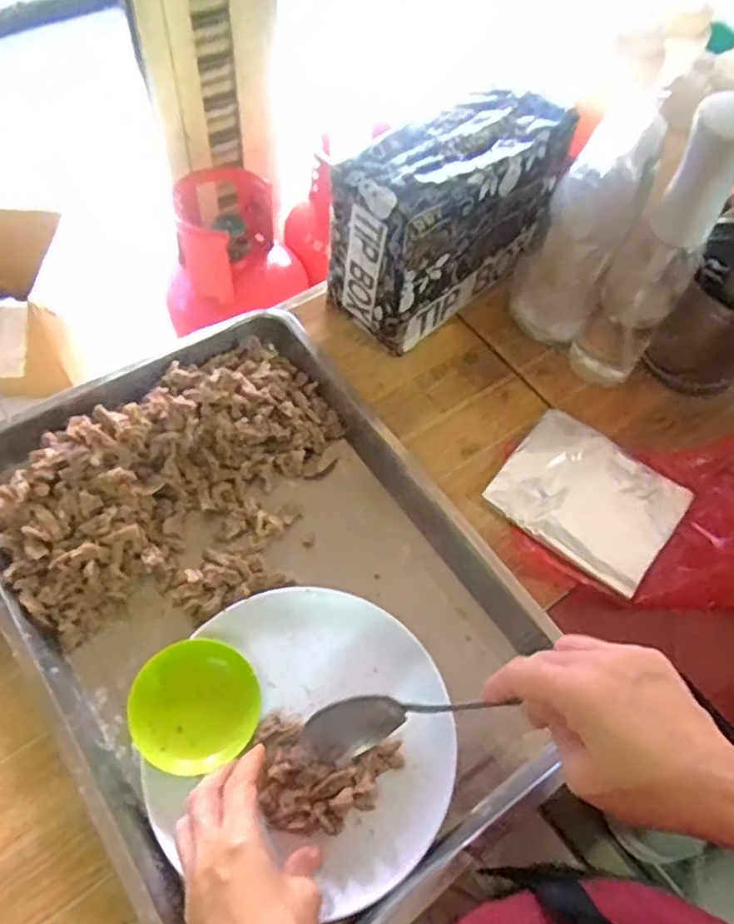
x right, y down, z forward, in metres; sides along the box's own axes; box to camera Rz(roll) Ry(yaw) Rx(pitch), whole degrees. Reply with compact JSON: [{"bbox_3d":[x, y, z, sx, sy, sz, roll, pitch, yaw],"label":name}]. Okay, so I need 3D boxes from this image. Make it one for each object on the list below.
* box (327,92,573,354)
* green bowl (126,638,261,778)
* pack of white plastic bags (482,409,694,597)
[{"bbox_3d":[0.080,-0.241,0.671,0.231,0.177,0.103,-37,69,-22],"label":"box"},{"bbox_3d":[-0.125,0.179,0.489,0.088,0.027,0.088,2,60,-3],"label":"green bowl"},{"bbox_3d":[0.205,0.032,0.620,0.154,0.011,0.135,37,64,16],"label":"pack of white plastic bags"}]

